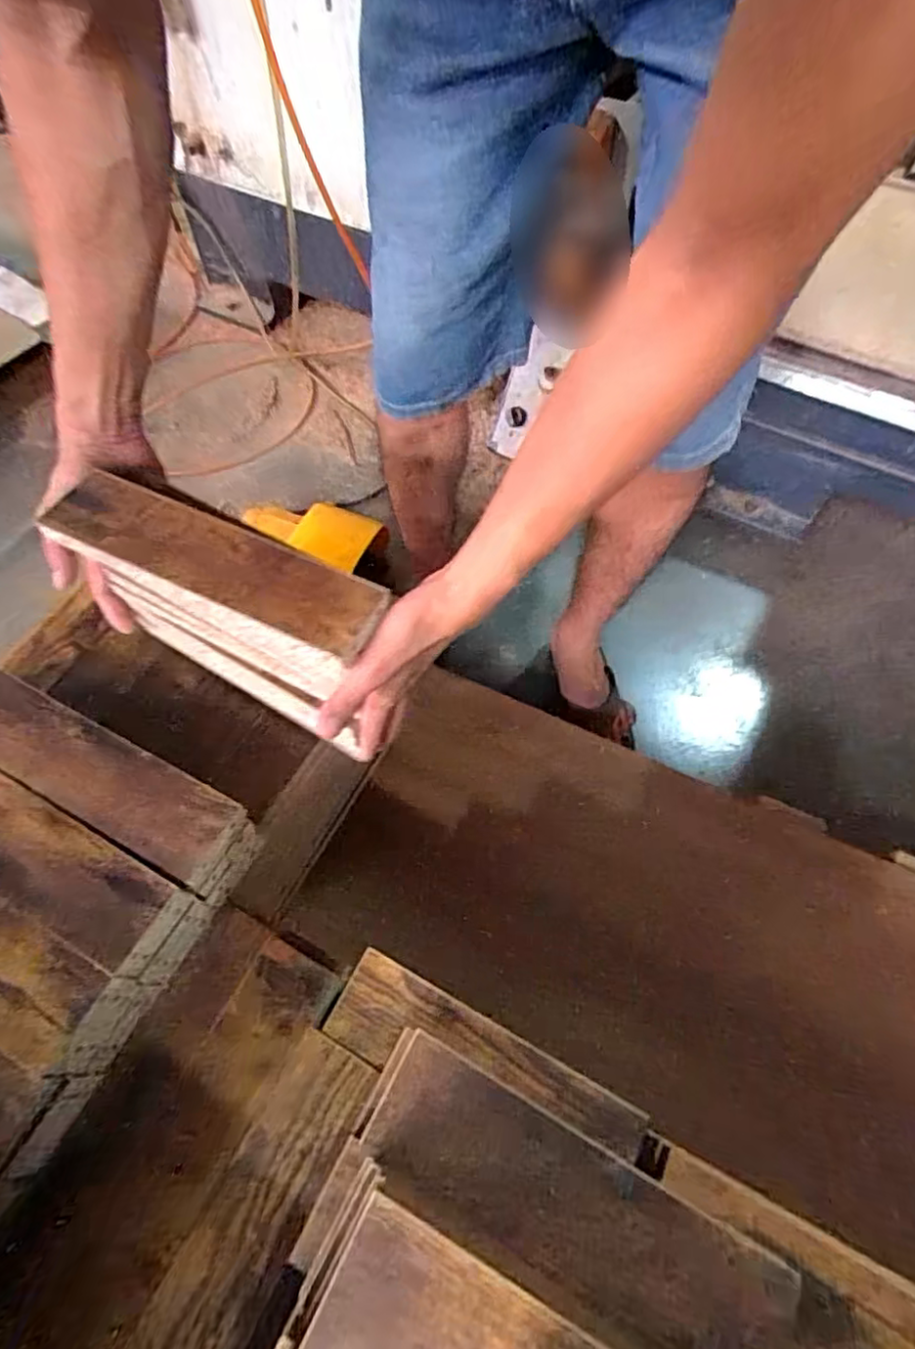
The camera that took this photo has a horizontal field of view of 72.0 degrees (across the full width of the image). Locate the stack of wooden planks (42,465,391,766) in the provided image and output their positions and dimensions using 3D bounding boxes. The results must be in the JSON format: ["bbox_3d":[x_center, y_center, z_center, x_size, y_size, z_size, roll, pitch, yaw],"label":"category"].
[{"bbox_3d":[-0.167,-0.043,0.493,0.241,0.158,0.067,25,64,14],"label":"stack of wooden planks"}]

